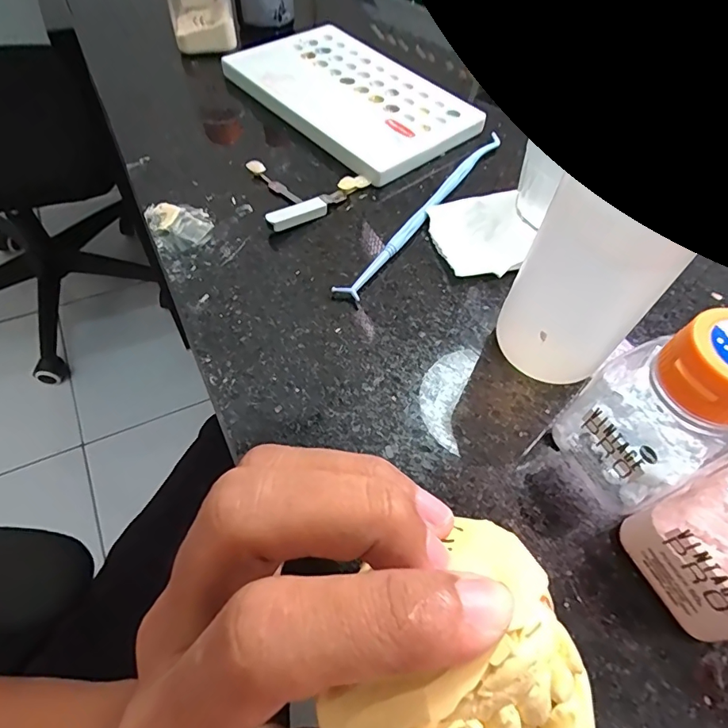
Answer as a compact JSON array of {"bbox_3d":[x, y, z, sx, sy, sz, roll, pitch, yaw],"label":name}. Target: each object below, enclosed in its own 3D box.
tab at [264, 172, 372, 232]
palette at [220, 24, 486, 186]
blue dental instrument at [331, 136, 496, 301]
[{"bbox_3d":[-0.022,-0.086,0.249,0.067,0.012,0.009,-38,67,-25],"label":"tab"},{"bbox_3d":[-0.009,-0.175,0.304,0.097,0.010,0.153,-38,67,-23],"label":"palette"},{"bbox_3d":[0.036,-0.085,0.252,0.010,0.005,0.157,33,60,17],"label":"blue dental instrument"}]

